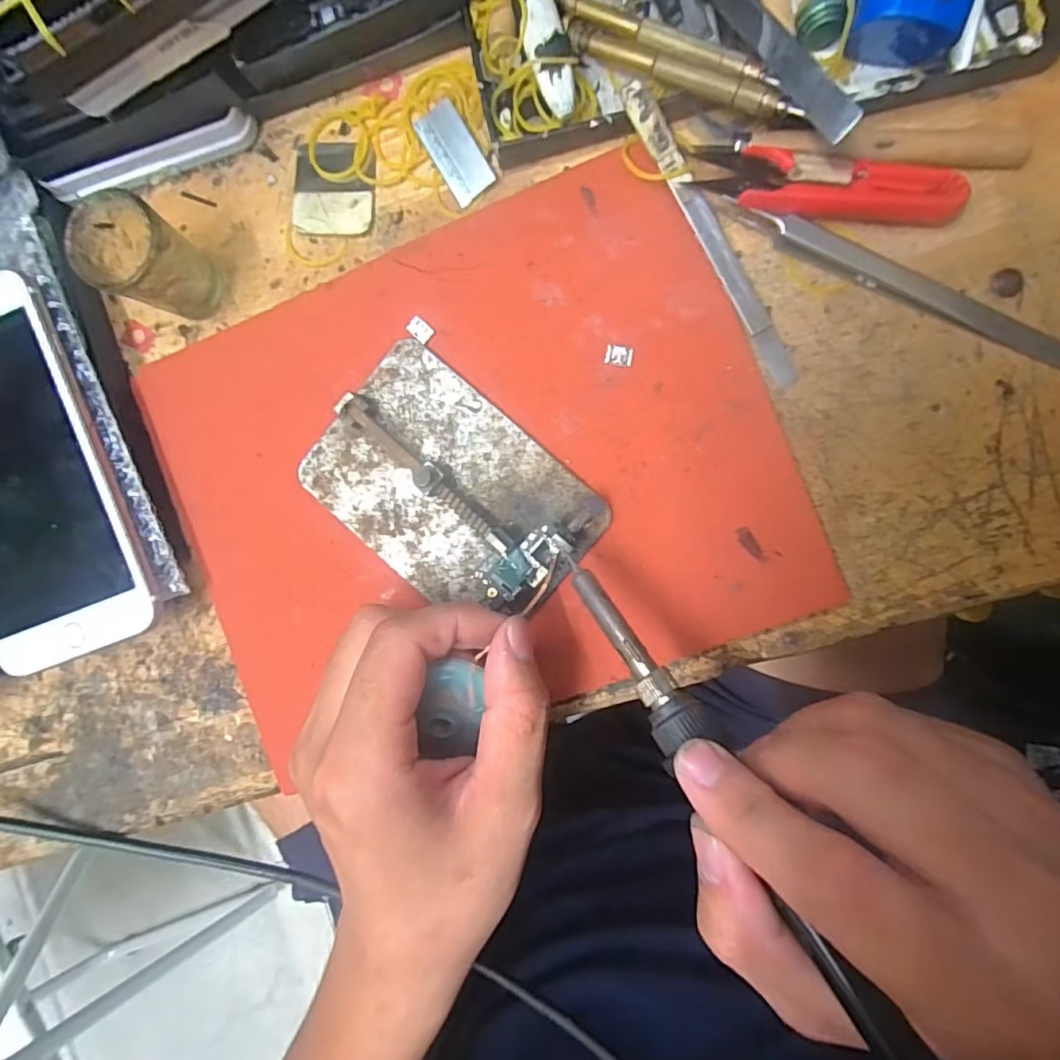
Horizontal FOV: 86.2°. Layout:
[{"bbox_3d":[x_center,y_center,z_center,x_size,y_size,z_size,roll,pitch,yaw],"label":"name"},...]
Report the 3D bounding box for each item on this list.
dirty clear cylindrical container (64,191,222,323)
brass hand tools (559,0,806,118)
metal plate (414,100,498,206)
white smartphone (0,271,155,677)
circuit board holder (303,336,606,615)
[{"bbox_3d":[-0.153,-0.108,0.230,0.032,0.048,0.034,0,92,6],"label":"dirty clear cylindrical container"},{"bbox_3d":[0.052,-0.176,0.212,0.102,0.021,0.017,32,95,4],"label":"brass hand tools"},{"bbox_3d":[-0.032,-0.158,0.236,0.018,0.006,0.038,-32,89,6],"label":"metal plate"},{"bbox_3d":[-0.211,-0.022,0.232,0.073,0.008,0.153,-17,94,4],"label":"white smartphone"},{"bbox_3d":[-0.034,-0.015,0.232,0.113,0.020,0.079,41,96,3],"label":"circuit board holder"}]

